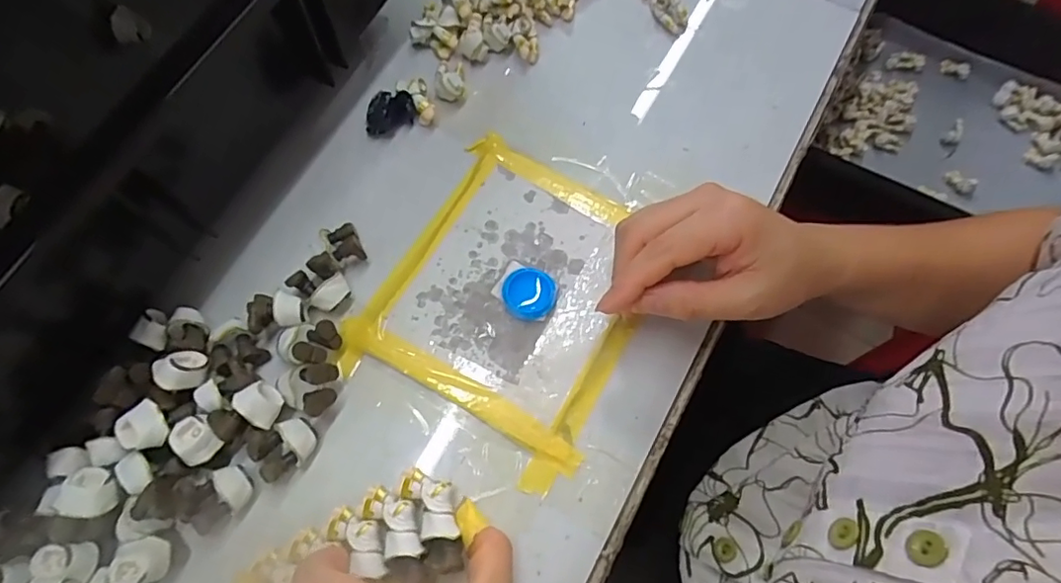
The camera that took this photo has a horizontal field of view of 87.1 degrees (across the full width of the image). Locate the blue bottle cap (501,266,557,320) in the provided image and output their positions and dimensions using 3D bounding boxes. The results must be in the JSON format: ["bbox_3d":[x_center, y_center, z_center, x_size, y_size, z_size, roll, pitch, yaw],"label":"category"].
[{"bbox_3d":[0.000,0.000,0.312,0.030,0.007,0.030,1,70,-2],"label":"blue bottle cap"}]

